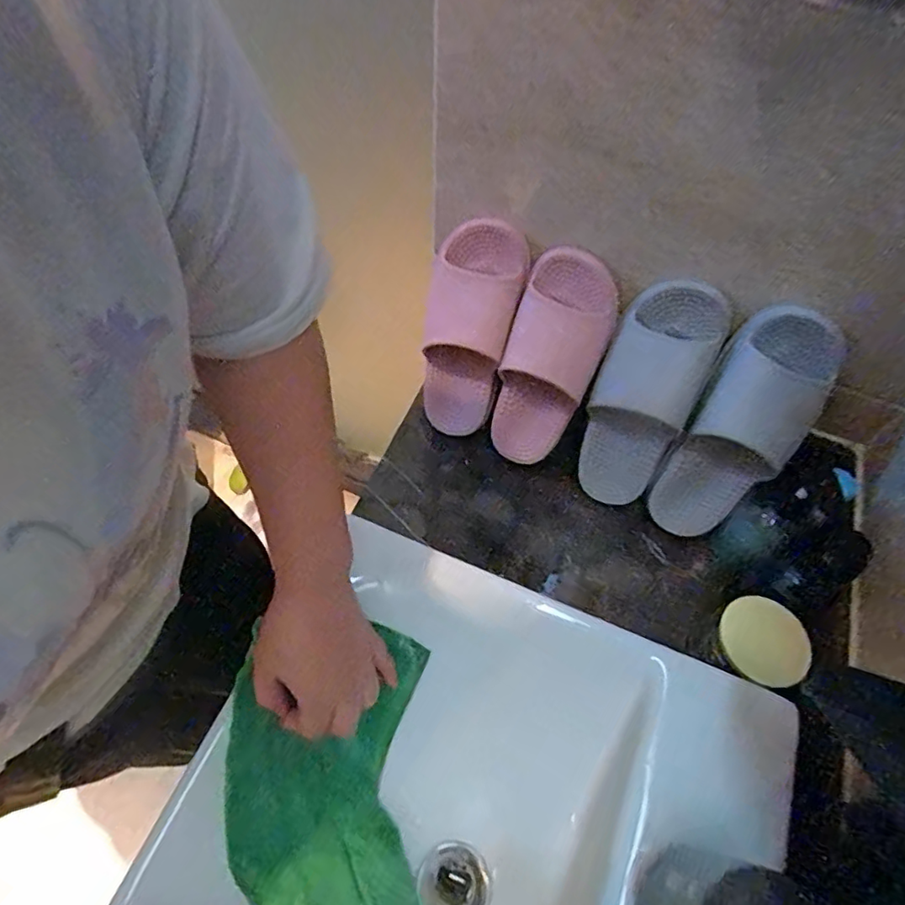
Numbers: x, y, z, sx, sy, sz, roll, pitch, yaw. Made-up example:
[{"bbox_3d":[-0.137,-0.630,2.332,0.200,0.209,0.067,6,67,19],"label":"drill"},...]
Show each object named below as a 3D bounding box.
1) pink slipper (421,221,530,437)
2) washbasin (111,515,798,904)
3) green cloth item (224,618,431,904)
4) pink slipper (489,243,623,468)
[{"bbox_3d":[0.013,-0.125,0.633,0.097,0.257,0.061,21,37,10],"label":"pink slipper"},{"bbox_3d":[0.013,0.345,0.423,0.382,0.137,0.462,21,61,10],"label":"washbasin"},{"bbox_3d":[-0.099,0.298,0.446,0.155,0.027,0.279,5,71,-21],"label":"green cloth item"},{"bbox_3d":[0.103,-0.087,0.614,0.097,0.244,0.062,22,31,11],"label":"pink slipper"}]

